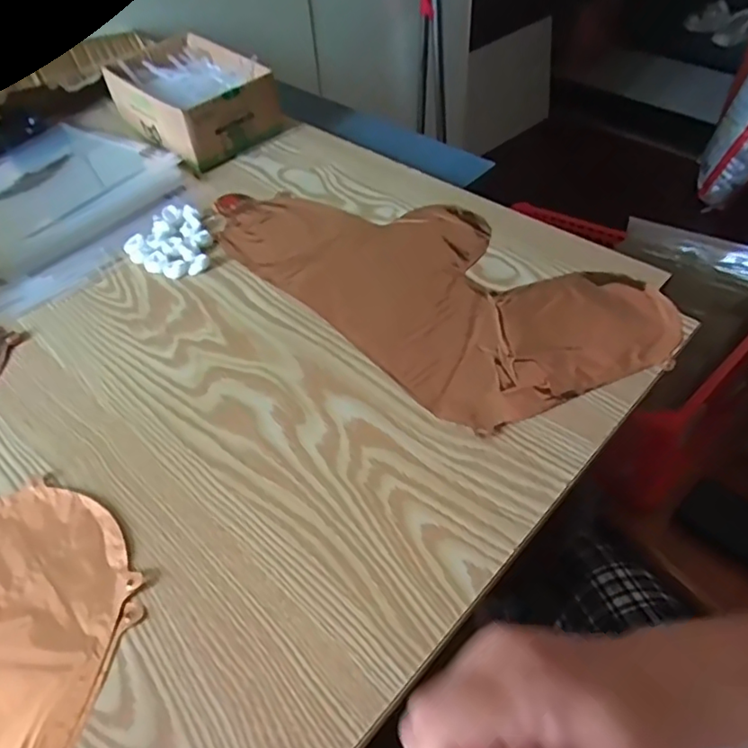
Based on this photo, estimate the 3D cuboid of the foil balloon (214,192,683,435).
[{"bbox_3d":[0.040,-0.097,0.533,0.209,0.013,0.404,-36,55,-23],"label":"foil balloon"}]

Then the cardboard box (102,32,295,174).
[{"bbox_3d":[-0.215,-0.338,0.732,0.144,0.068,0.197,-35,55,-23],"label":"cardboard box"}]

